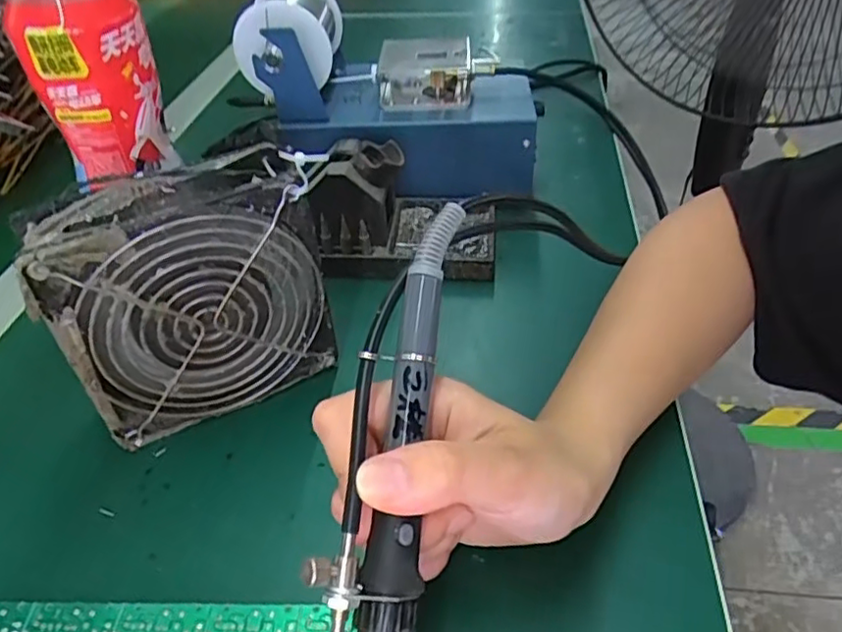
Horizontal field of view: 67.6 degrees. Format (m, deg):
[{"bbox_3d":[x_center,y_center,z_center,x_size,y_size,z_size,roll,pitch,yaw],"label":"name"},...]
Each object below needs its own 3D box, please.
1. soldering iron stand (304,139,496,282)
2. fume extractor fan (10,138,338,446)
[{"bbox_3d":[-0.009,-0.075,0.416,0.127,0.068,0.077,2,43,4],"label":"soldering iron stand"},{"bbox_3d":[-0.107,-0.009,0.309,0.124,0.118,0.044,-20,46,-20],"label":"fume extractor fan"}]

